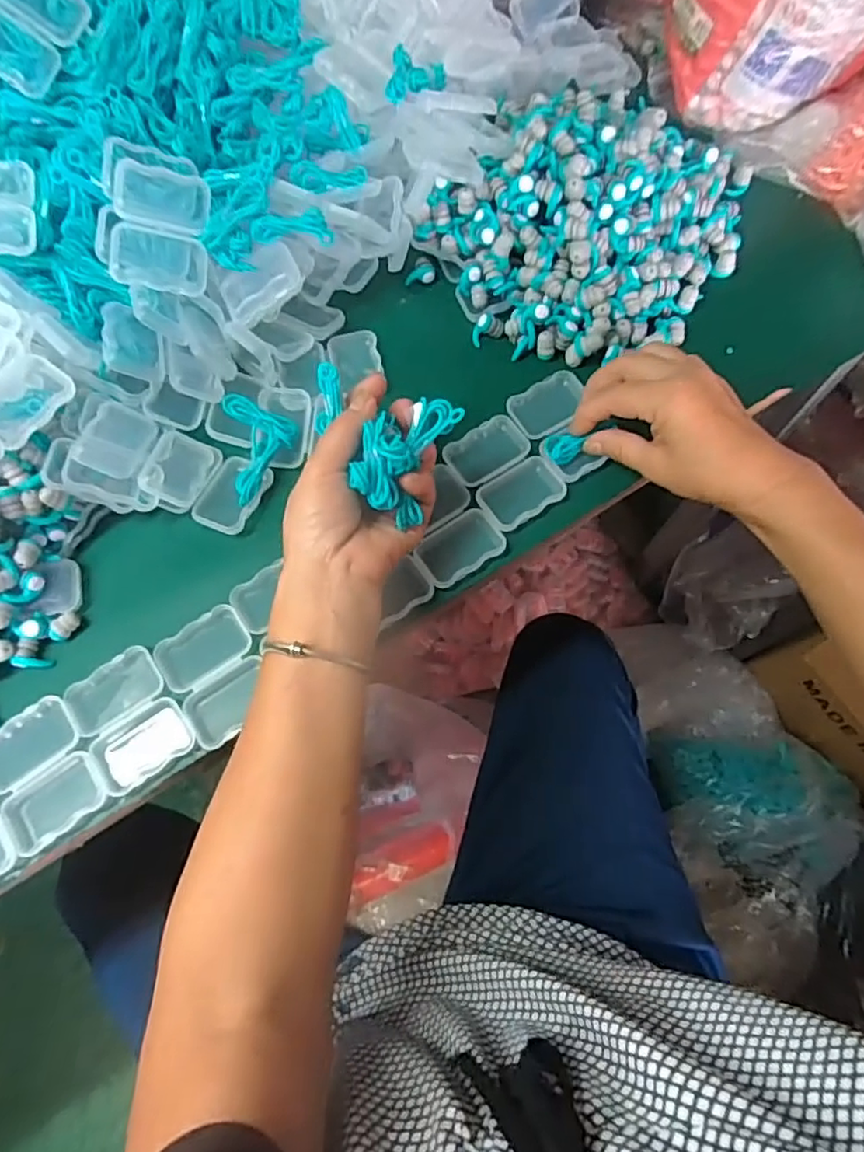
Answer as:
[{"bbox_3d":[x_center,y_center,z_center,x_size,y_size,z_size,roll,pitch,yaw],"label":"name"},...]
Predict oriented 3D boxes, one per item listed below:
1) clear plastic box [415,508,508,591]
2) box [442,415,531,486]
[{"bbox_3d":[0.017,-0.018,0.398,0.053,0.015,0.036,-33,72,-10],"label":"clear plastic box"},{"bbox_3d":[0.038,-0.087,0.426,0.054,0.010,0.038,-32,72,-10],"label":"box"}]

